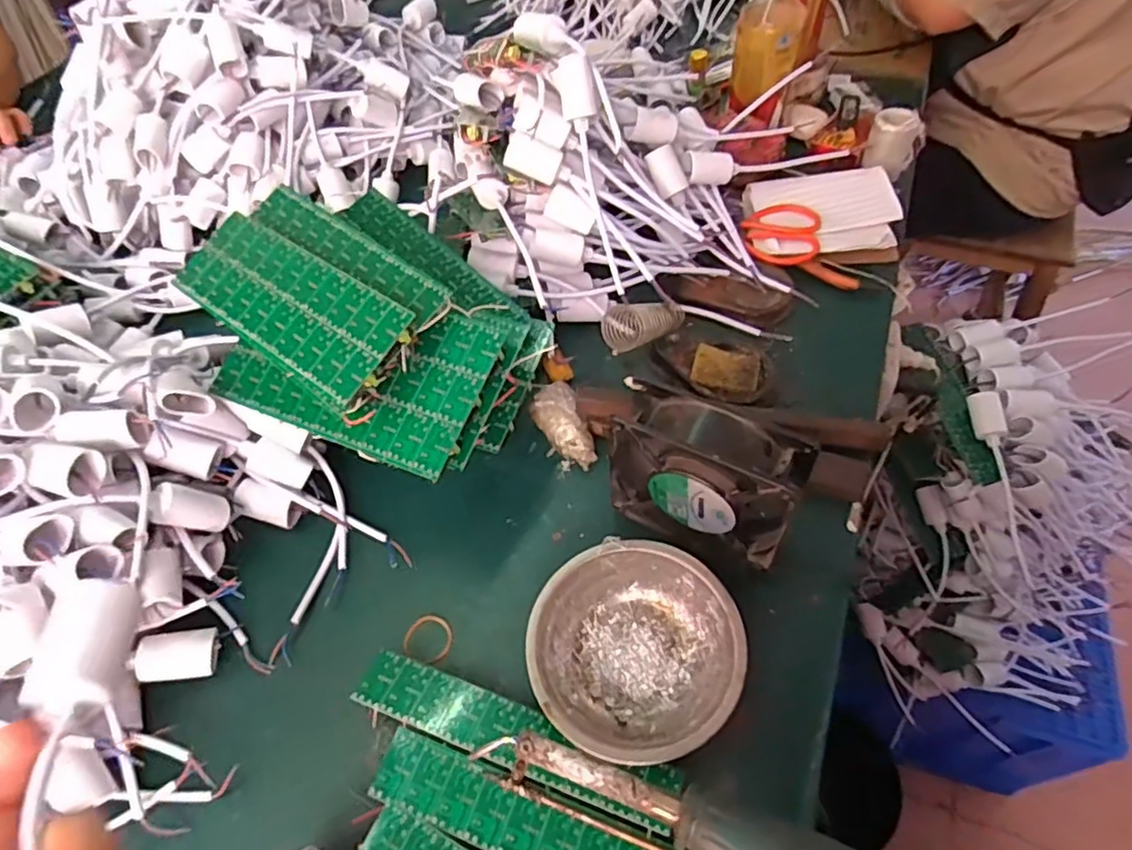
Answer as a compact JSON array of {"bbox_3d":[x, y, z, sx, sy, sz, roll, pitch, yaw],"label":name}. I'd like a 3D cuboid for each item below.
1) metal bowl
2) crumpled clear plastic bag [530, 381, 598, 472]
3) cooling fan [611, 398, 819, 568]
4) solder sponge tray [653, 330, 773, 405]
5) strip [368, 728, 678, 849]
[{"bbox_3d":[0.042,0.139,0.403,0.124,0.038,0.123,-2,54,3],"label":"metal bowl"},{"bbox_3d":[0.000,0.001,0.515,0.035,0.019,0.072,-25,71,-14],"label":"crumpled clear plastic bag"},{"bbox_3d":[0.092,0.033,0.425,0.120,0.108,0.046,25,59,20],"label":"cooling fan"},{"bbox_3d":[0.125,-0.053,0.546,0.096,0.013,0.071,27,60,22],"label":"solder sponge tray"},{"bbox_3d":[-0.021,0.224,0.362,0.187,0.004,0.038,15,57,15],"label":"strip"}]

